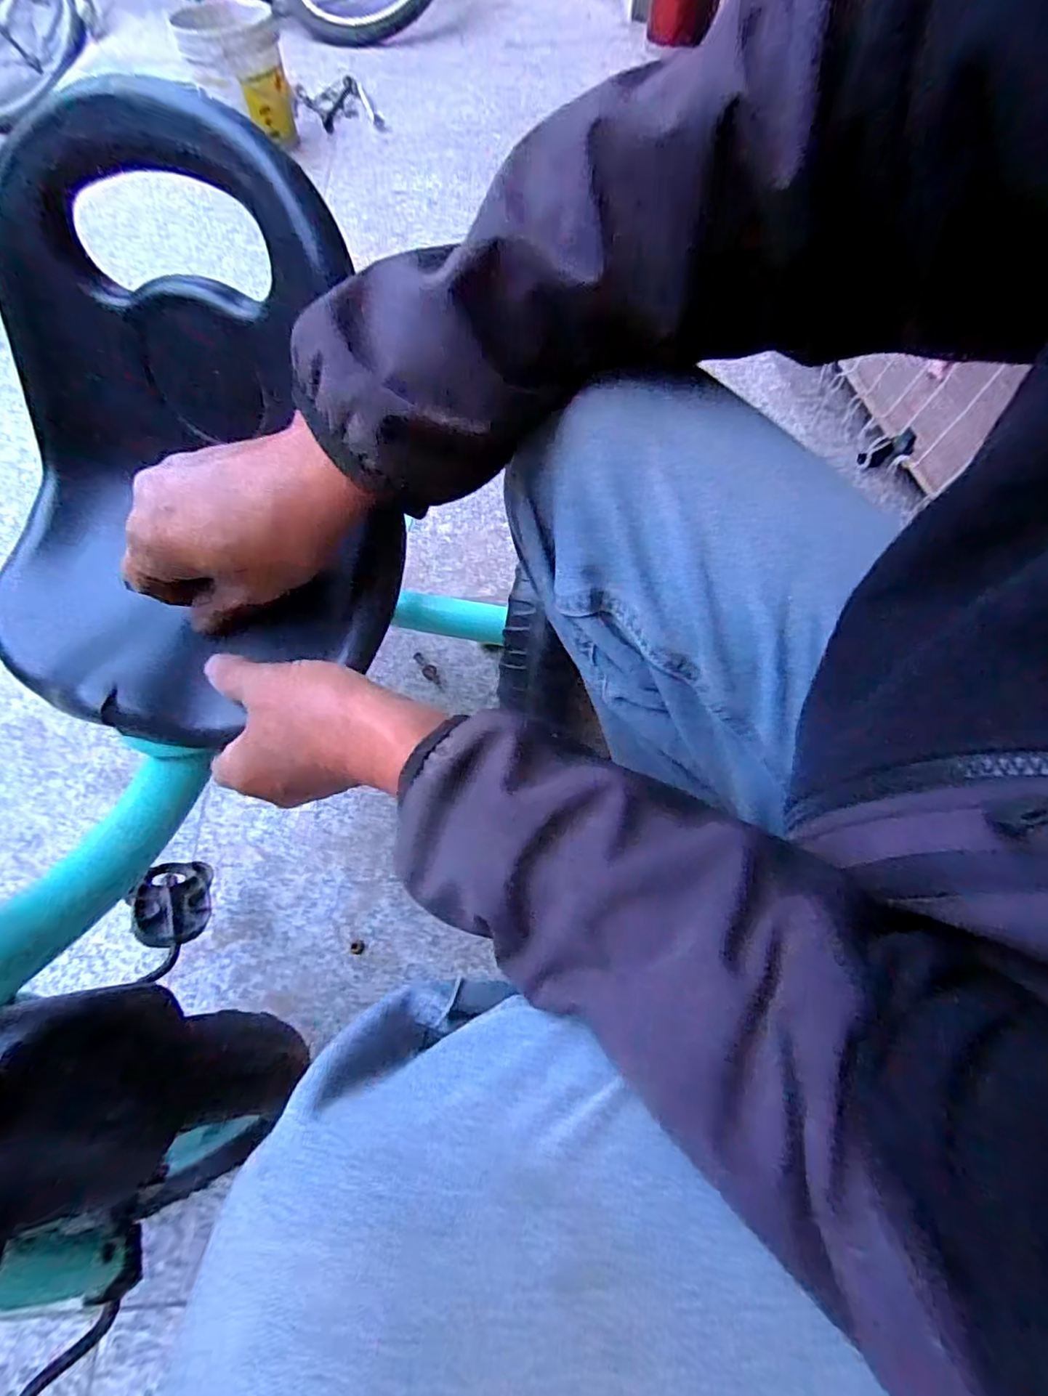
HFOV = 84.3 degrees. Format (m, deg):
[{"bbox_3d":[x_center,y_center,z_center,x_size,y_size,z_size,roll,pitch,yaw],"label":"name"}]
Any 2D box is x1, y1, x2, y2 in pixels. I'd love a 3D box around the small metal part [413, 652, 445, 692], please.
[{"bbox_3d":[-0.107,-0.030,0.658,0.015,0.004,0.059,-36,69,-17],"label":"small metal part"}]

